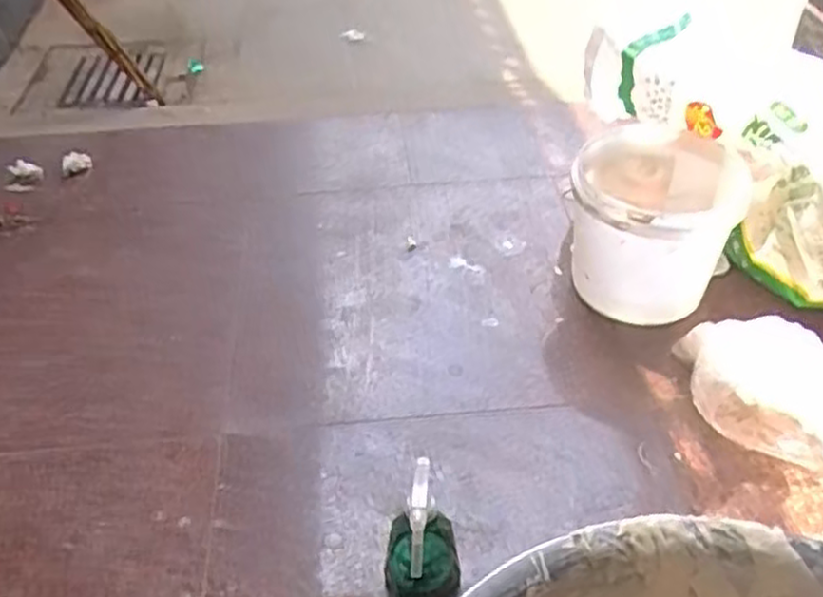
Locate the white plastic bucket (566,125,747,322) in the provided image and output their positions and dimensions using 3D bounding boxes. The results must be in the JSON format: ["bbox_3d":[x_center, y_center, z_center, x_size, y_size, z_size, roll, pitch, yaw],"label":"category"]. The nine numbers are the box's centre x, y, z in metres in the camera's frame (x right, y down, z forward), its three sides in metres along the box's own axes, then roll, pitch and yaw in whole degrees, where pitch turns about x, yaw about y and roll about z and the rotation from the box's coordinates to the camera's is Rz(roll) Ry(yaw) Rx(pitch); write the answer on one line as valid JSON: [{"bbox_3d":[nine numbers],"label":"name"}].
[{"bbox_3d":[0.365,-0.114,1.147,0.224,0.229,0.249,11,46,14],"label":"white plastic bucket"}]

